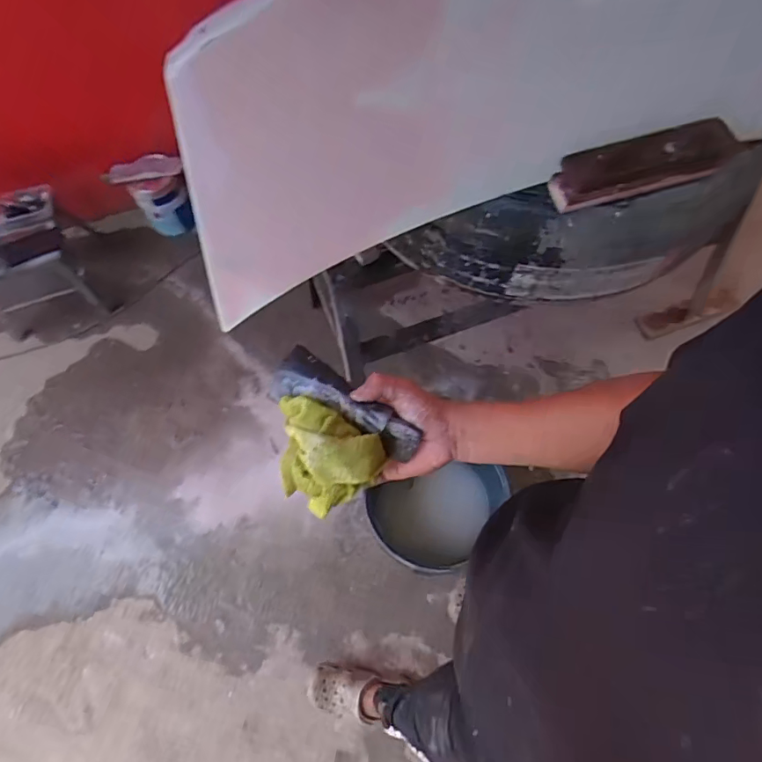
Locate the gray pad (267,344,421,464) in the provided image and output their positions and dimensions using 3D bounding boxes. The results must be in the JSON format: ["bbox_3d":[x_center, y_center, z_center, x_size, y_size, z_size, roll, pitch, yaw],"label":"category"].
[{"bbox_3d":[-0.036,0.026,0.485,0.149,0.037,0.050,31,70,-2],"label":"gray pad"}]

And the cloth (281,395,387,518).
[{"bbox_3d":[-0.056,0.072,0.468,0.105,0.075,0.086,24,69,9],"label":"cloth"}]

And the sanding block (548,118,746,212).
[{"bbox_3d":[0.383,-0.308,0.705,0.299,0.041,0.064,-16,67,-7],"label":"sanding block"}]

